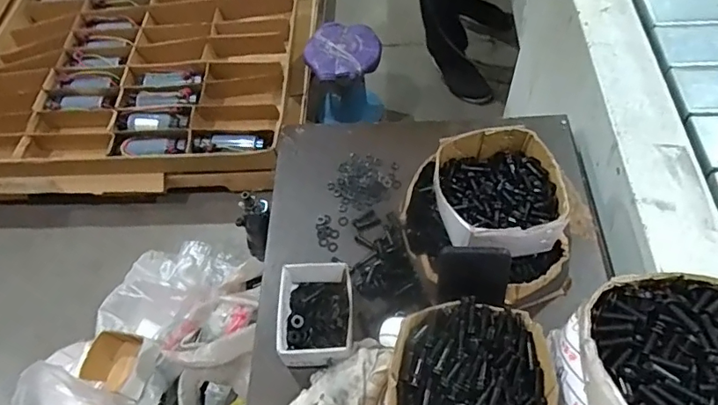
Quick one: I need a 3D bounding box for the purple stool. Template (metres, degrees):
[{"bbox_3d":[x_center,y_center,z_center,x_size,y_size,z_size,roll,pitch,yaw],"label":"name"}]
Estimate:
[{"bbox_3d":[-0.047,-0.400,1.663,0.231,0.316,0.232,-2,57,3],"label":"purple stool"}]

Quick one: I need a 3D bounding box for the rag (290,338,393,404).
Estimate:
[{"bbox_3d":[-0.014,0.224,0.612,0.093,0.033,0.133,27,63,20],"label":"rag"}]

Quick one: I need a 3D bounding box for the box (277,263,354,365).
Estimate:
[{"bbox_3d":[-0.052,0.141,0.659,0.094,0.059,0.127,-4,57,1],"label":"box"}]

